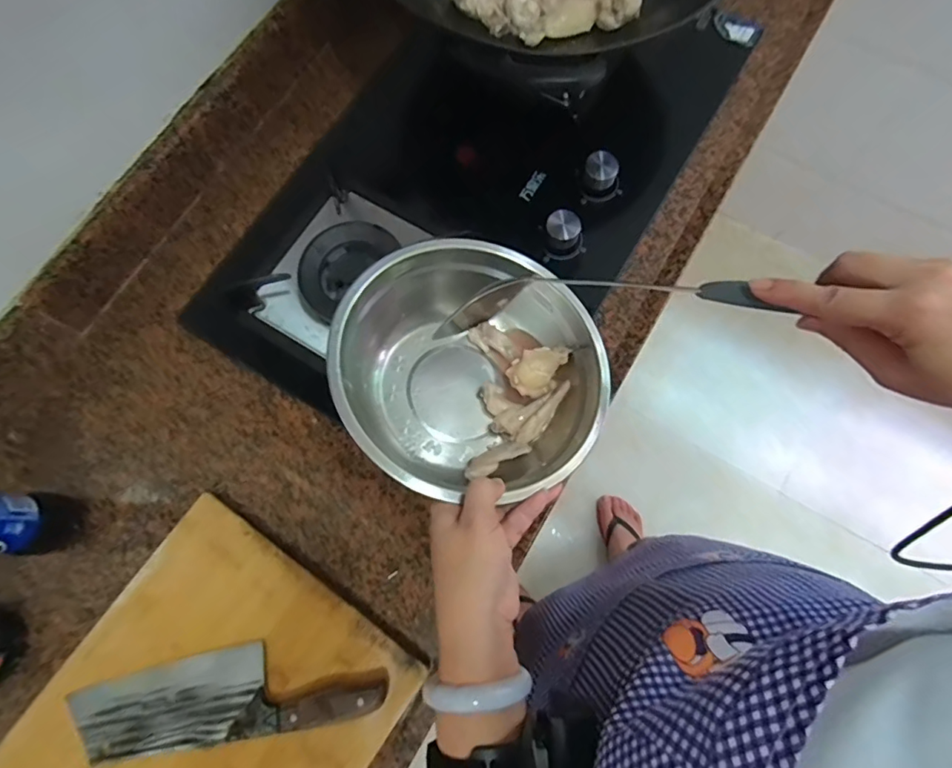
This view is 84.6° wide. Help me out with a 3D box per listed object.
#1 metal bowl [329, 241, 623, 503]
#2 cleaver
[{"bbox_3d":[-0.001,-0.004,0.469,0.232,0.100,0.232,3,68,-8],"label":"metal bowl"},{"bbox_3d":[-0.238,0.294,0.493,0.295,0.028,0.076,-9,73,-2],"label":"cleaver"}]

